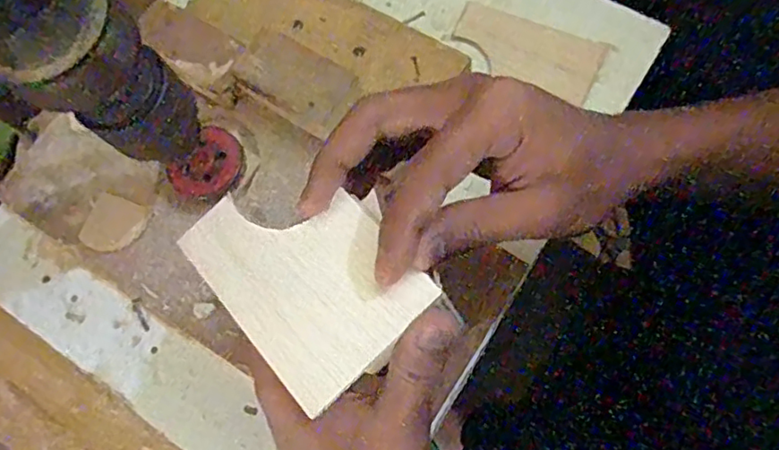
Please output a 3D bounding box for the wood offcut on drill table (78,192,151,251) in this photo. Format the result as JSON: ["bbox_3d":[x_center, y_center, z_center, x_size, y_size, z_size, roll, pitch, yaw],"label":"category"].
[{"bbox_3d":[-0.182,0.000,0.386,0.040,0.005,0.037,20,76,7],"label":"wood offcut on drill table"}]

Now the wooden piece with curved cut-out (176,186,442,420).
[{"bbox_3d":[-0.037,0.018,0.244,0.070,0.004,0.098,-43,69,-2],"label":"wooden piece with curved cut-out"}]

